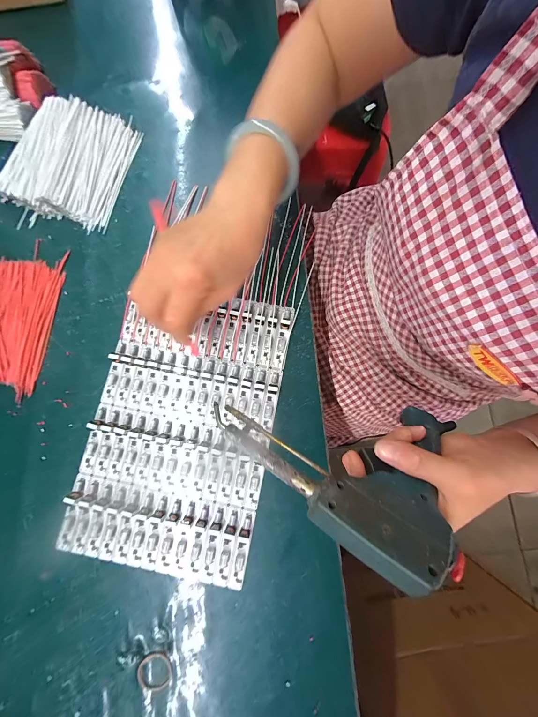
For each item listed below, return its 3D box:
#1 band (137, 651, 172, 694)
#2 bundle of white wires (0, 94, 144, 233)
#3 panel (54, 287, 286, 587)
[{"bbox_3d":[-0.109,0.298,0.252,0.032,0.004,0.031,0,80,-1],"label":"band"},{"bbox_3d":[-0.261,-0.251,0.338,0.142,0.023,0.163,15,80,2],"label":"bundle of white wires"},{"bbox_3d":[-0.095,0.068,0.289,0.191,0.015,0.292,12,80,1],"label":"panel"}]

